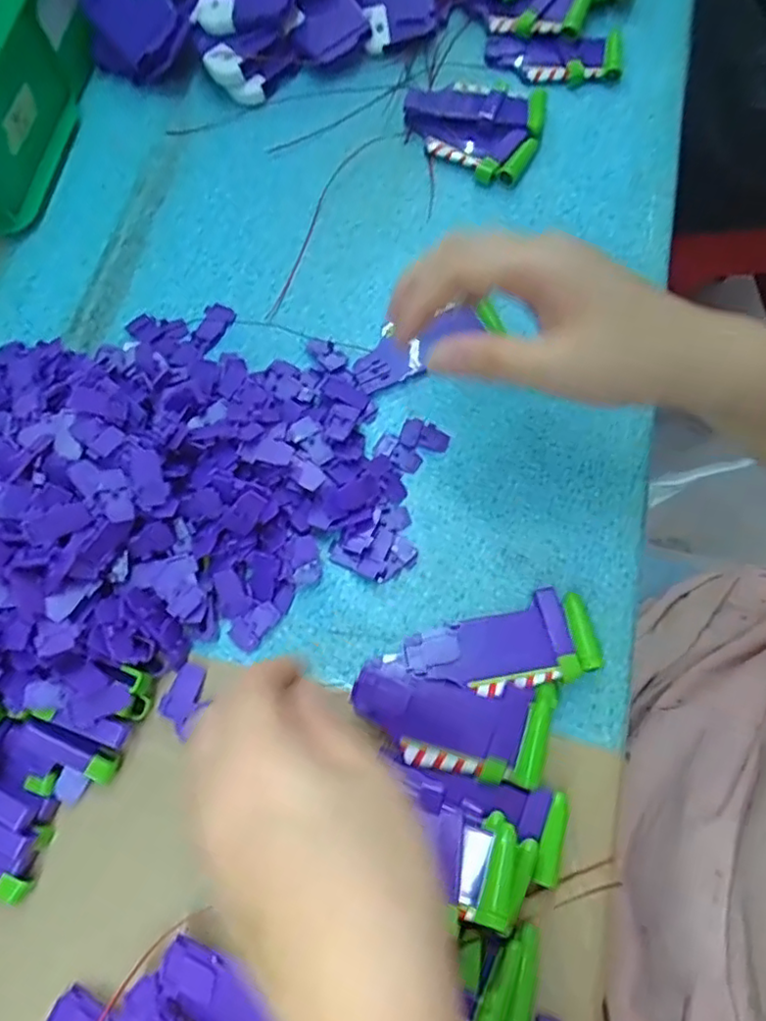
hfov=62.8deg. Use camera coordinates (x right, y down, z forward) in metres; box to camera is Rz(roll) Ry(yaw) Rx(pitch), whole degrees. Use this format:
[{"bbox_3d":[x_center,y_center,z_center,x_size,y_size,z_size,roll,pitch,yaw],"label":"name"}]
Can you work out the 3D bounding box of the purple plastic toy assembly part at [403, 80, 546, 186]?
[{"bbox_3d":[0.057,-0.252,0.403,0.092,0.025,0.061,33,75,11],"label":"purple plastic toy assembly part"}]

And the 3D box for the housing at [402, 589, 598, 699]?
[{"bbox_3d":[0.056,0.067,0.305,0.087,0.017,0.040,-12,72,-3],"label":"housing"}]

